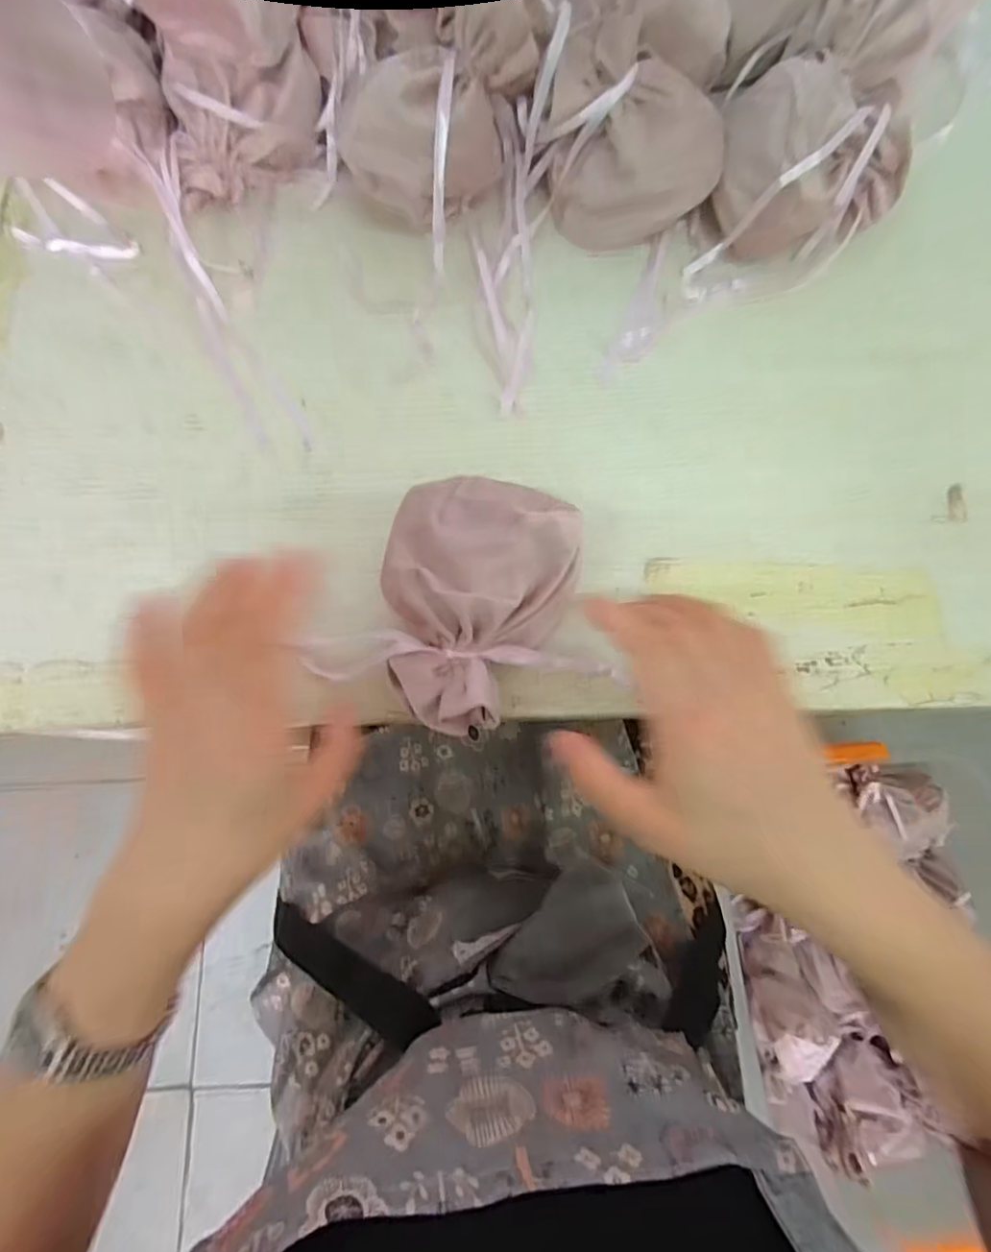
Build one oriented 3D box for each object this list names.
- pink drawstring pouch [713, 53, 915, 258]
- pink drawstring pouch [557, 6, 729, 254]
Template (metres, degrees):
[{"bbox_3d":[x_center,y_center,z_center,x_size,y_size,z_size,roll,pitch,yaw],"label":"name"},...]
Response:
[{"bbox_3d":[0.208,-0.308,0.407,0.120,0.077,0.088,-10,77,-4],"label":"pink drawstring pouch"},{"bbox_3d":[0.085,-0.301,0.395,0.113,0.092,0.070,25,77,4],"label":"pink drawstring pouch"}]

